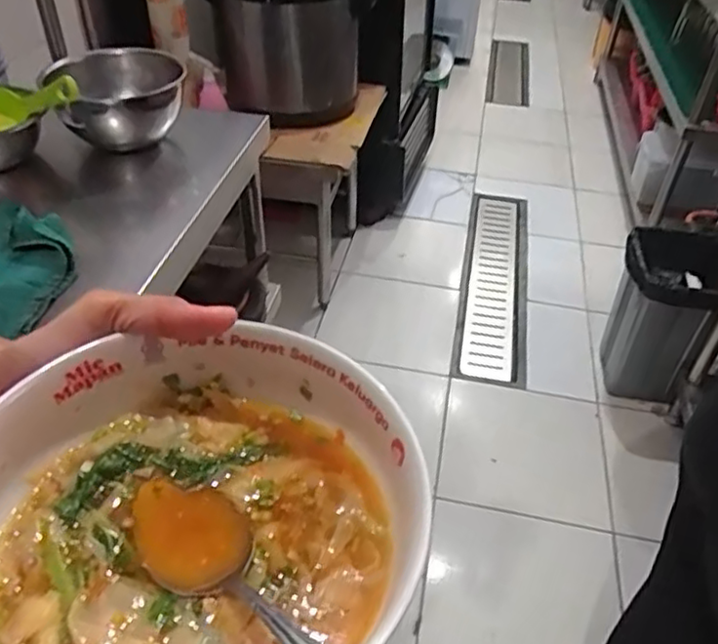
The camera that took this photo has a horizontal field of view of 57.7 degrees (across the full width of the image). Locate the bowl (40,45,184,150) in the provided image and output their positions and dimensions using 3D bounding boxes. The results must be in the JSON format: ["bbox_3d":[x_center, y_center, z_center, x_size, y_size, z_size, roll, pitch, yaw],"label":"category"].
[{"bbox_3d":[-0.357,-0.329,0.966,0.178,0.096,0.178,1,40,-1],"label":"bowl"}]

